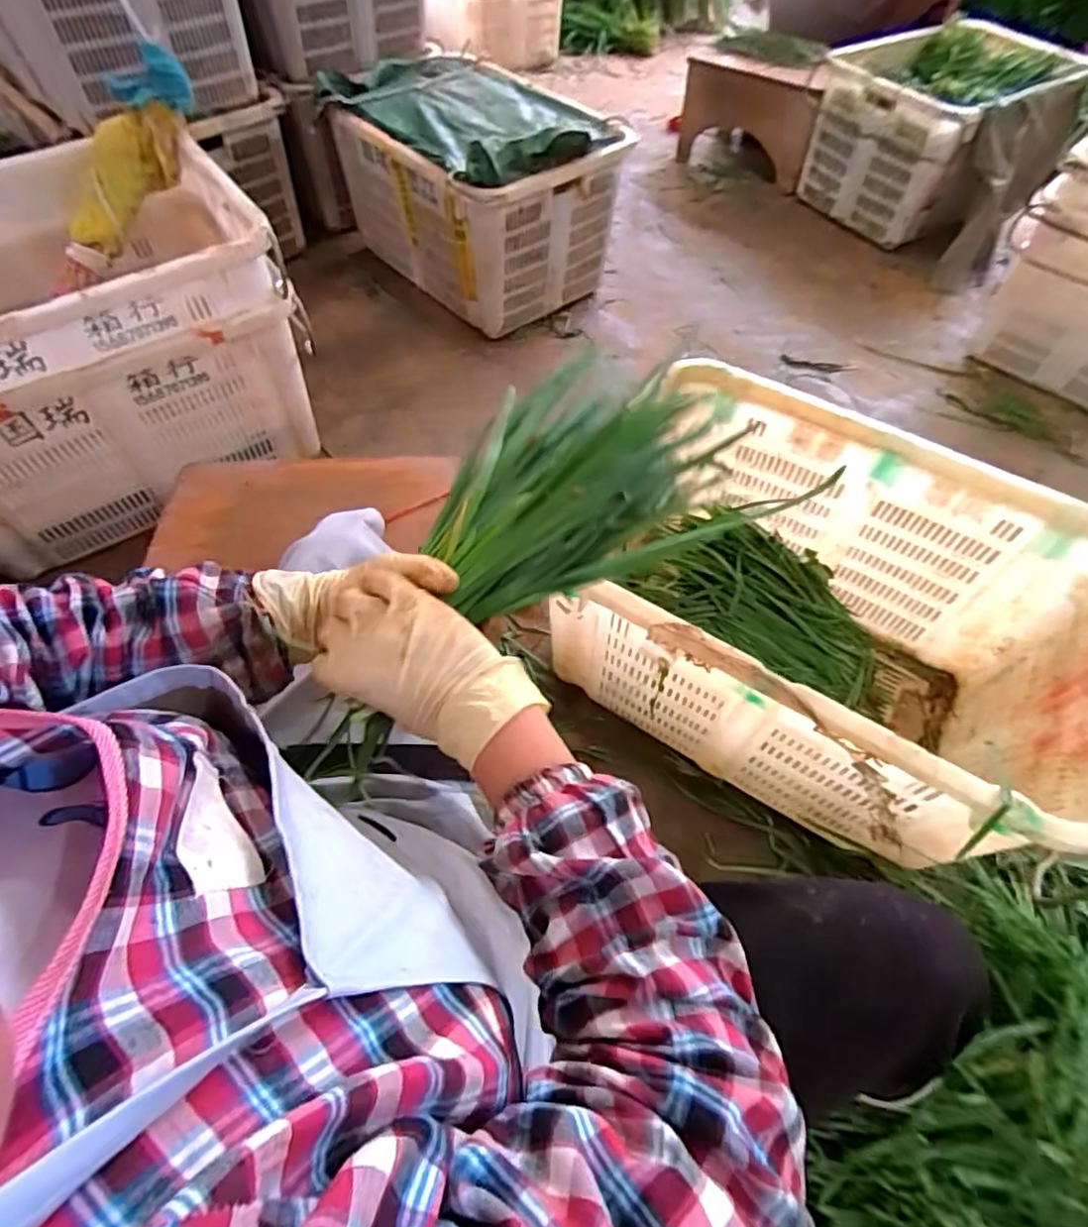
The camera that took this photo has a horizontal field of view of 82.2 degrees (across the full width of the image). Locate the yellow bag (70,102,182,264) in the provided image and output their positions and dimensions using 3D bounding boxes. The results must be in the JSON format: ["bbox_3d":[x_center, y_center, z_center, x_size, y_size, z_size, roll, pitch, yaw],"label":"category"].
[{"bbox_3d":[-0.705,-0.728,1.050,0.095,0.094,0.259,33,93,14],"label":"yellow bag"}]

